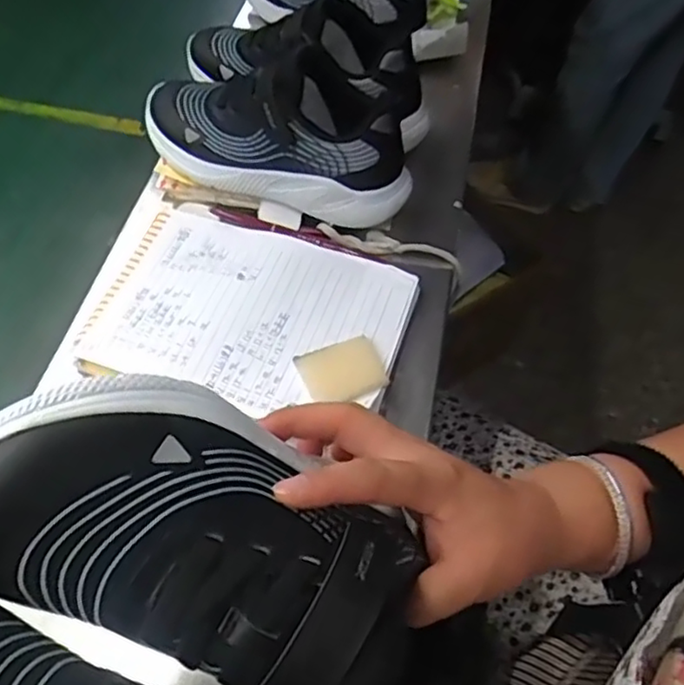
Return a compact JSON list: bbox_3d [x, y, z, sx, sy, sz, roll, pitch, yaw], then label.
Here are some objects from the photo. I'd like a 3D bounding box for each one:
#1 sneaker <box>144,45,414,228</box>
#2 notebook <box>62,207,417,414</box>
[{"bbox_3d":[-0.052,-0.171,0.509,0.216,0.102,0.085,17,55,9],"label":"sneaker"},{"bbox_3d":[-0.065,-0.024,0.471,0.211,0.016,0.144,16,55,8],"label":"notebook"}]

